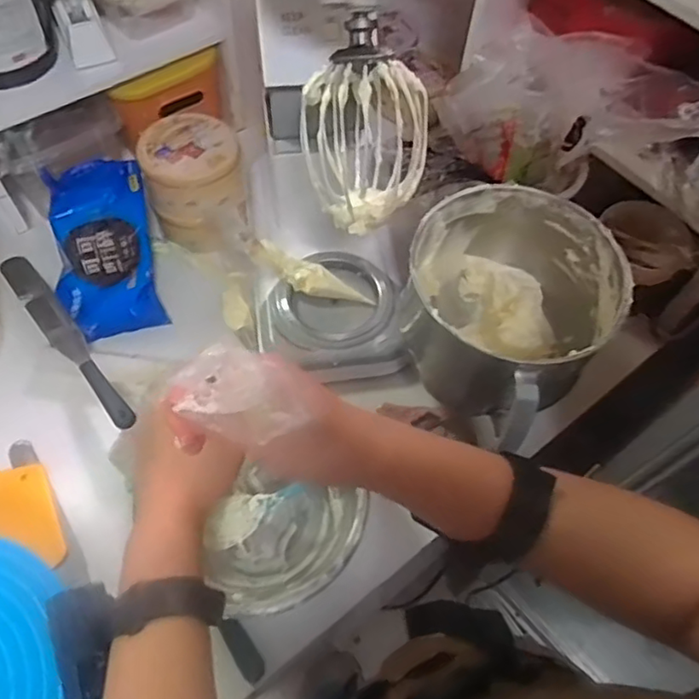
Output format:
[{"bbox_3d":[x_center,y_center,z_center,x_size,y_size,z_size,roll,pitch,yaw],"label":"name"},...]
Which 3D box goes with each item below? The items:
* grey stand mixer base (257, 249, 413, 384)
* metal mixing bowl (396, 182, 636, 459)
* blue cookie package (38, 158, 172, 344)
[{"bbox_3d":[-0.029,-0.051,0.807,0.183,0.034,0.188,-8,61,-8],"label":"grey stand mixer base"},{"bbox_3d":[0.175,-0.043,0.710,0.222,0.188,0.236,1,60,-2],"label":"metal mixing bowl"},{"bbox_3d":[-0.335,-0.137,0.819,0.136,0.032,0.238,-12,86,-3],"label":"blue cookie package"}]

